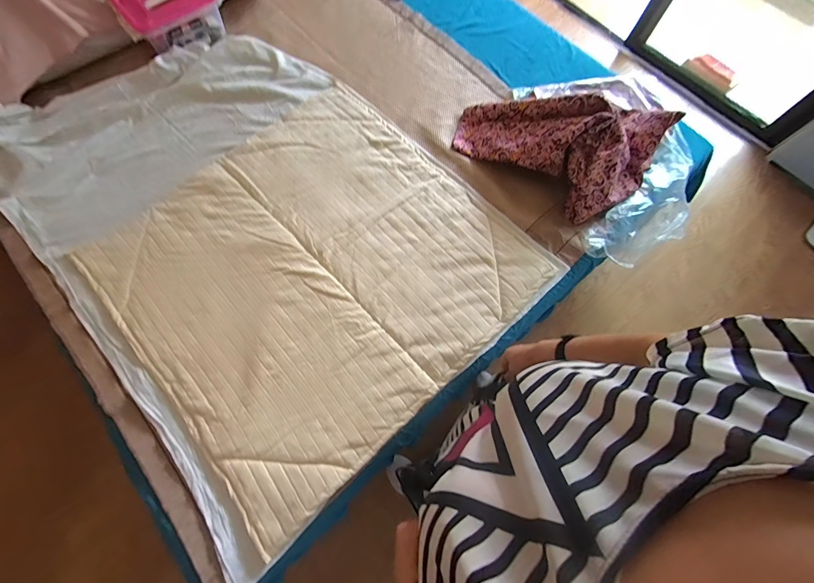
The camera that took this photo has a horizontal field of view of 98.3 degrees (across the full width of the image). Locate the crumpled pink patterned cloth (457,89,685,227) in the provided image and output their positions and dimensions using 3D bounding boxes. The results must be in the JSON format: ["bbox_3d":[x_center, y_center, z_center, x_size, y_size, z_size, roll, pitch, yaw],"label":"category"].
[{"bbox_3d":[0.437,-0.473,1.000,0.536,0.164,0.374,36,72,13],"label":"crumpled pink patterned cloth"}]

